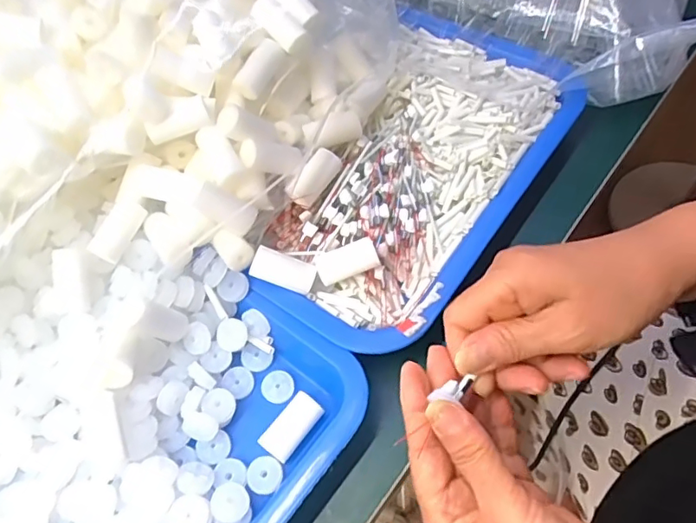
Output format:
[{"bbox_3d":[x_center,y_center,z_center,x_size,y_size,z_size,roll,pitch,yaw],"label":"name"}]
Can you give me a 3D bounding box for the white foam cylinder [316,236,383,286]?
[{"bbox_3d":[0.001,0.001,0.364,0.042,0.019,0.020,-18,59,-4],"label":"white foam cylinder"}]

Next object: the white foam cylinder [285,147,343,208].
[{"bbox_3d":[-0.024,-0.058,0.375,0.021,0.015,0.041,30,67,21],"label":"white foam cylinder"}]

